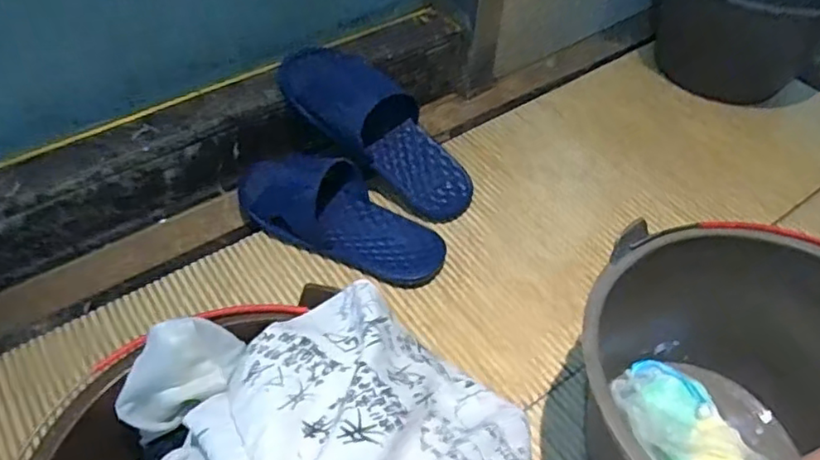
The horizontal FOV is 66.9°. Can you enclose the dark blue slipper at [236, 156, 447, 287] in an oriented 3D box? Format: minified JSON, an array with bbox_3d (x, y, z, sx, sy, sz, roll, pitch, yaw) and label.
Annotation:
[{"bbox_3d":[-0.083,-0.024,0.715,0.261,0.068,0.103,23,52,16],"label":"dark blue slipper"}]

